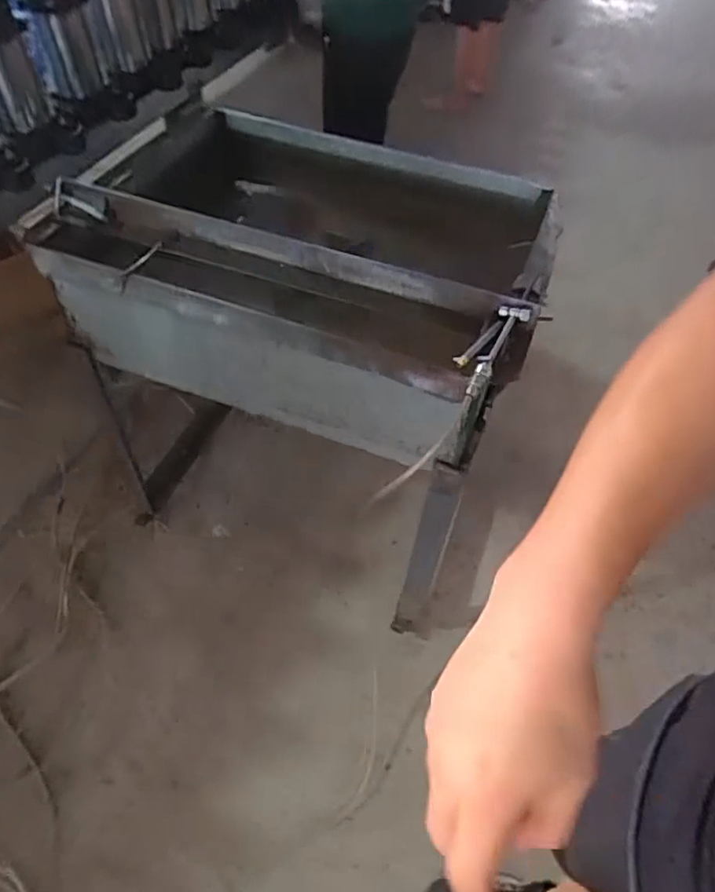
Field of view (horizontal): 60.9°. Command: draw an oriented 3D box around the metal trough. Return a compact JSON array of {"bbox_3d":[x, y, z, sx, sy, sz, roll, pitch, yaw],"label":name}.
[{"bbox_3d":[-0.071,-0.331,1.078,0.773,0.254,0.620,21,53,13],"label":"metal trough"}]

